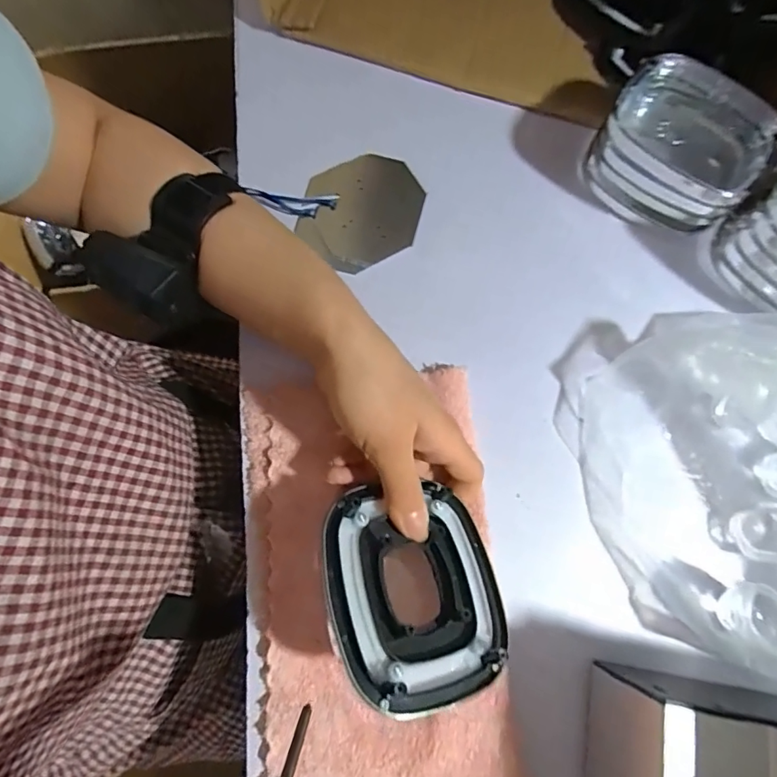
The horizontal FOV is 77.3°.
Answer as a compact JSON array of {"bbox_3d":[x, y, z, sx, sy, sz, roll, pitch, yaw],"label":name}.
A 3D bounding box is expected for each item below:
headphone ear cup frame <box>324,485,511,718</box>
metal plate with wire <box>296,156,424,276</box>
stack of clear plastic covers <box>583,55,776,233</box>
[{"bbox_3d":[0.015,0.111,0.271,0.097,0.020,0.111,-4,60,-25],"label":"headphone ear cup frame"},{"bbox_3d":[-0.022,-0.143,0.391,0.100,0.006,0.100,-2,71,5],"label":"metal plate with wire"},{"bbox_3d":[0.227,-0.187,0.386,0.119,0.070,0.102,28,74,5],"label":"stack of clear plastic covers"}]

